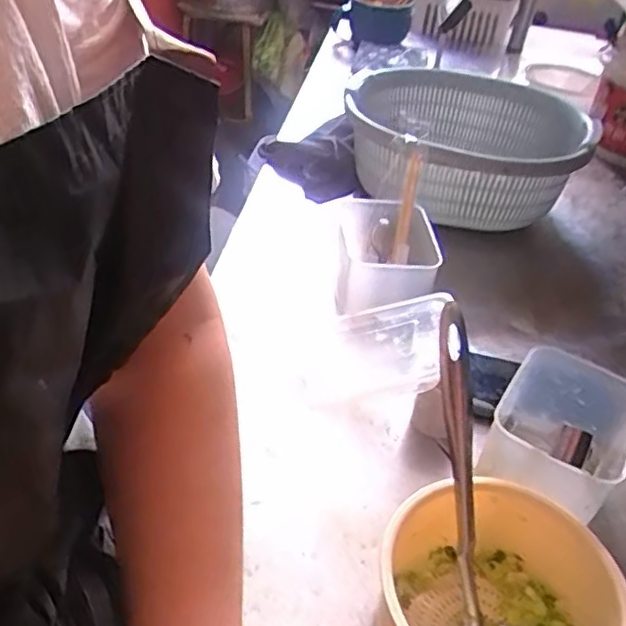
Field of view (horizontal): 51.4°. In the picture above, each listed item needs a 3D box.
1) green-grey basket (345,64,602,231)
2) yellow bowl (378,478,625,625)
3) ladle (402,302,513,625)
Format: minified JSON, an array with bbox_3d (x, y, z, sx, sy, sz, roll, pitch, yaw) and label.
[{"bbox_3d":[0.198,-0.228,0.838,0.309,0.118,0.310,2,38,-2],"label":"green-grey basket"},{"bbox_3d":[0.108,0.179,0.394,0.134,0.079,0.142,2,38,-2],"label":"yellow bowl"},{"bbox_3d":[0.098,0.117,0.423,0.070,0.066,0.243,-4,83,-10],"label":"ladle"}]

